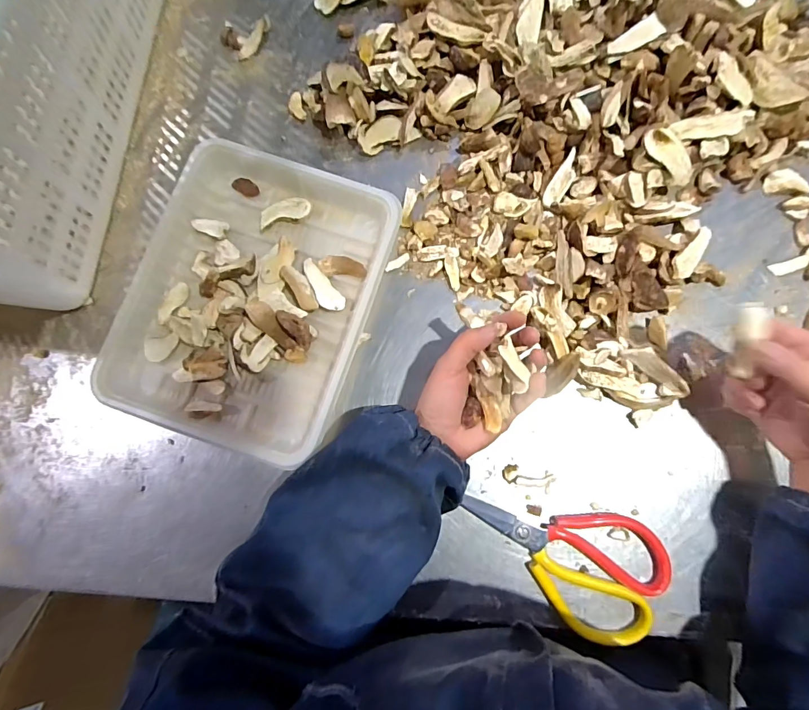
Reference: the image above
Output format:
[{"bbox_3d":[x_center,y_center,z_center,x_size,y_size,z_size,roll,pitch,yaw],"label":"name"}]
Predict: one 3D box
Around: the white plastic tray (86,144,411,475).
[{"bbox_3d":[-0.139,-0.054,0.385,0.211,0.032,0.268,19,81,3],"label":"white plastic tray"}]

